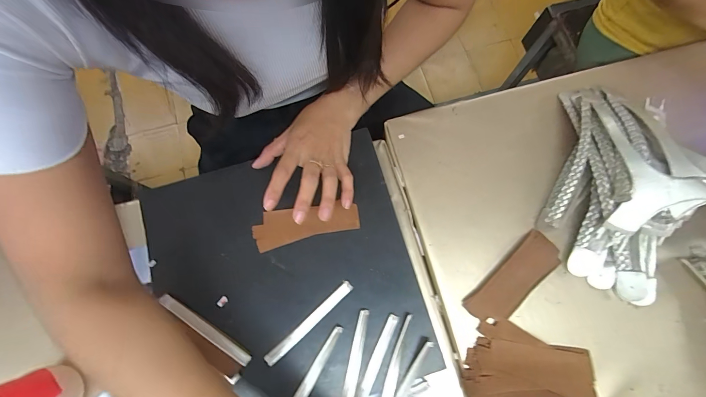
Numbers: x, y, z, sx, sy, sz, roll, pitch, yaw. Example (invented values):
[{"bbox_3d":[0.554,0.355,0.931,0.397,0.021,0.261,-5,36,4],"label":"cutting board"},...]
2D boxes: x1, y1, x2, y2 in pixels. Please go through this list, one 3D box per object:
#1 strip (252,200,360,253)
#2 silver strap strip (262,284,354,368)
[{"bbox_3d":[-0.058,0.031,0.393,0.127,0.005,0.045,-10,72,-2],"label":"strip"},{"bbox_3d":[-0.049,0.140,0.362,0.122,0.004,0.013,-41,78,-9],"label":"silver strap strip"}]

